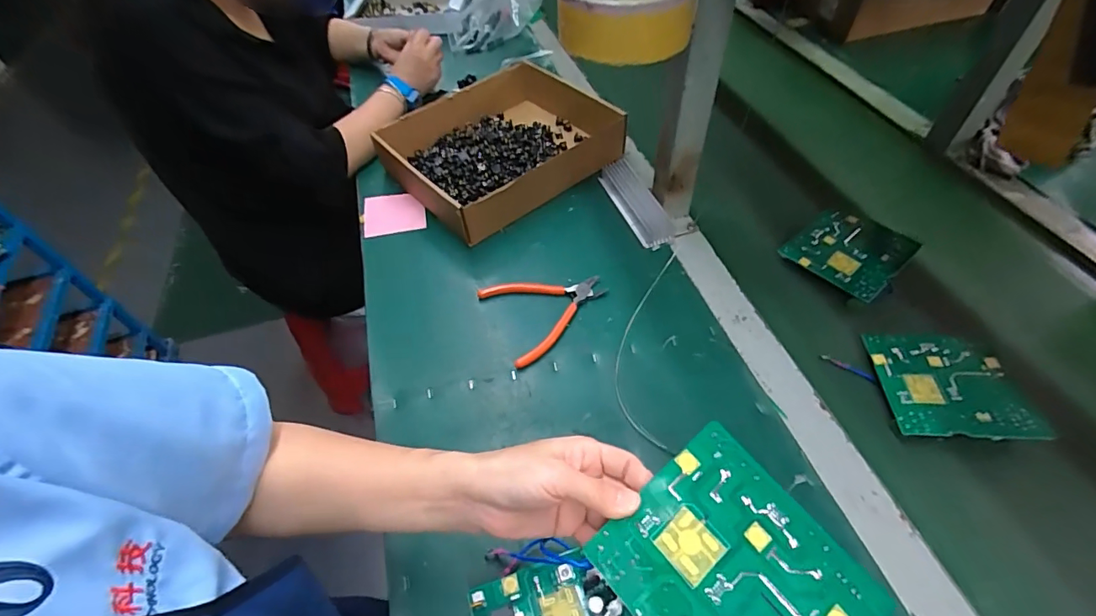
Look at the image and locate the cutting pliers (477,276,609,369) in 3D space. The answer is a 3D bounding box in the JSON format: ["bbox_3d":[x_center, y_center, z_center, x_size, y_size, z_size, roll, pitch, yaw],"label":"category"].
[{"bbox_3d":[0.004,-0.003,0.582,0.140,0.016,0.113,-24,53,-14],"label":"cutting pliers"}]

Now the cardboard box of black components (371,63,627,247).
[{"bbox_3d":[-0.064,-0.244,0.739,0.313,0.078,0.240,-34,56,-21],"label":"cardboard box of black components"}]

